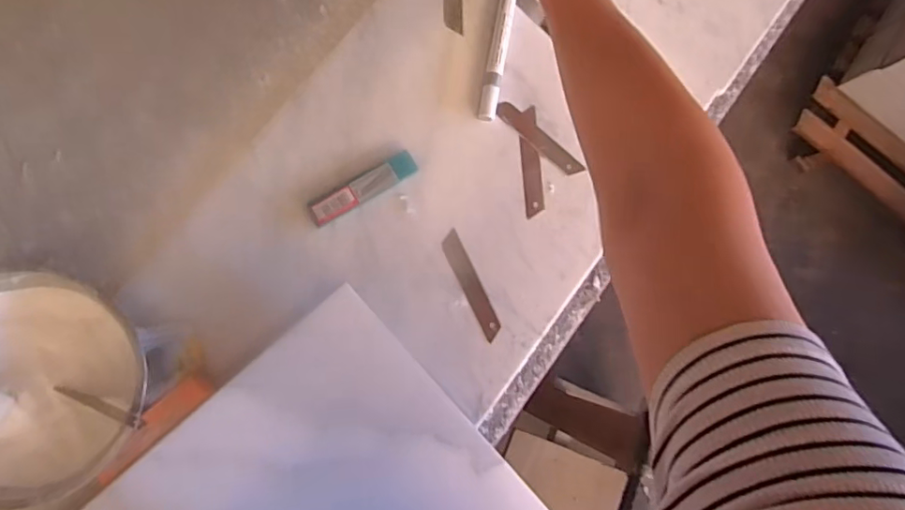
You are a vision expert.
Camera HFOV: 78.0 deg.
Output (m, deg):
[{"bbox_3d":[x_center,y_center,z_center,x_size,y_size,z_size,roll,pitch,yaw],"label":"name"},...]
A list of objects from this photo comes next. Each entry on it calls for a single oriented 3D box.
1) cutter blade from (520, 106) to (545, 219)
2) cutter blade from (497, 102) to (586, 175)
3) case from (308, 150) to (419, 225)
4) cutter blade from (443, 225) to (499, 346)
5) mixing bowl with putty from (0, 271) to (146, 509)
[{"bbox_3d":[0.072,-0.084,0.509,0.018,0.004,0.099,-3,85,-6],"label":"cutter blade"},{"bbox_3d":[0.079,-0.105,0.511,0.094,0.005,0.019,39,82,-3],"label":"cutter blade"},{"bbox_3d":[-0.076,-0.057,0.478,0.097,0.009,0.020,-32,90,-9],"label":"case"},{"bbox_3d":[0.017,0.027,0.490,0.017,0.004,0.098,-25,89,-9],"label":"cutter blade"},{"bbox_3d":[-0.309,0.094,0.411,0.151,0.063,0.156,1,86,-8],"label":"mixing bowl with putty"}]

